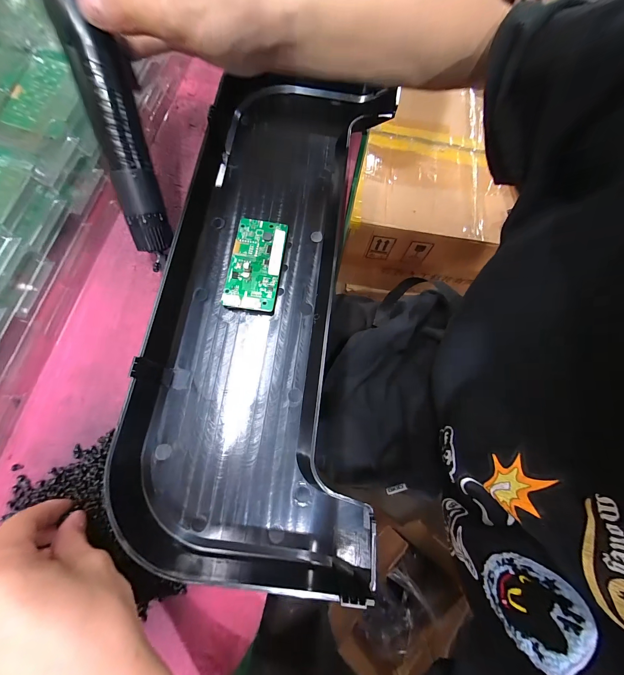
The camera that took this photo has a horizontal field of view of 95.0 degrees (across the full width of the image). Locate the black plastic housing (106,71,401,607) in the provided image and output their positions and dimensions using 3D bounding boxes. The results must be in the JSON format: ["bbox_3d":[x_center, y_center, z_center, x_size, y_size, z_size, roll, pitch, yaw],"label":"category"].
[{"bbox_3d":[-0.037,-0.062,0.257,0.195,0.040,0.476,6,75,0],"label":"black plastic housing"}]

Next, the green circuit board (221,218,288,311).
[{"bbox_3d":[-0.054,-0.071,0.277,0.047,0.010,0.093,8,75,1],"label":"green circuit board"}]

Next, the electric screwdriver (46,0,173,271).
[{"bbox_3d":[-0.148,-0.163,0.221,0.030,0.039,0.205,-8,118,-4],"label":"electric screwdriver"}]

